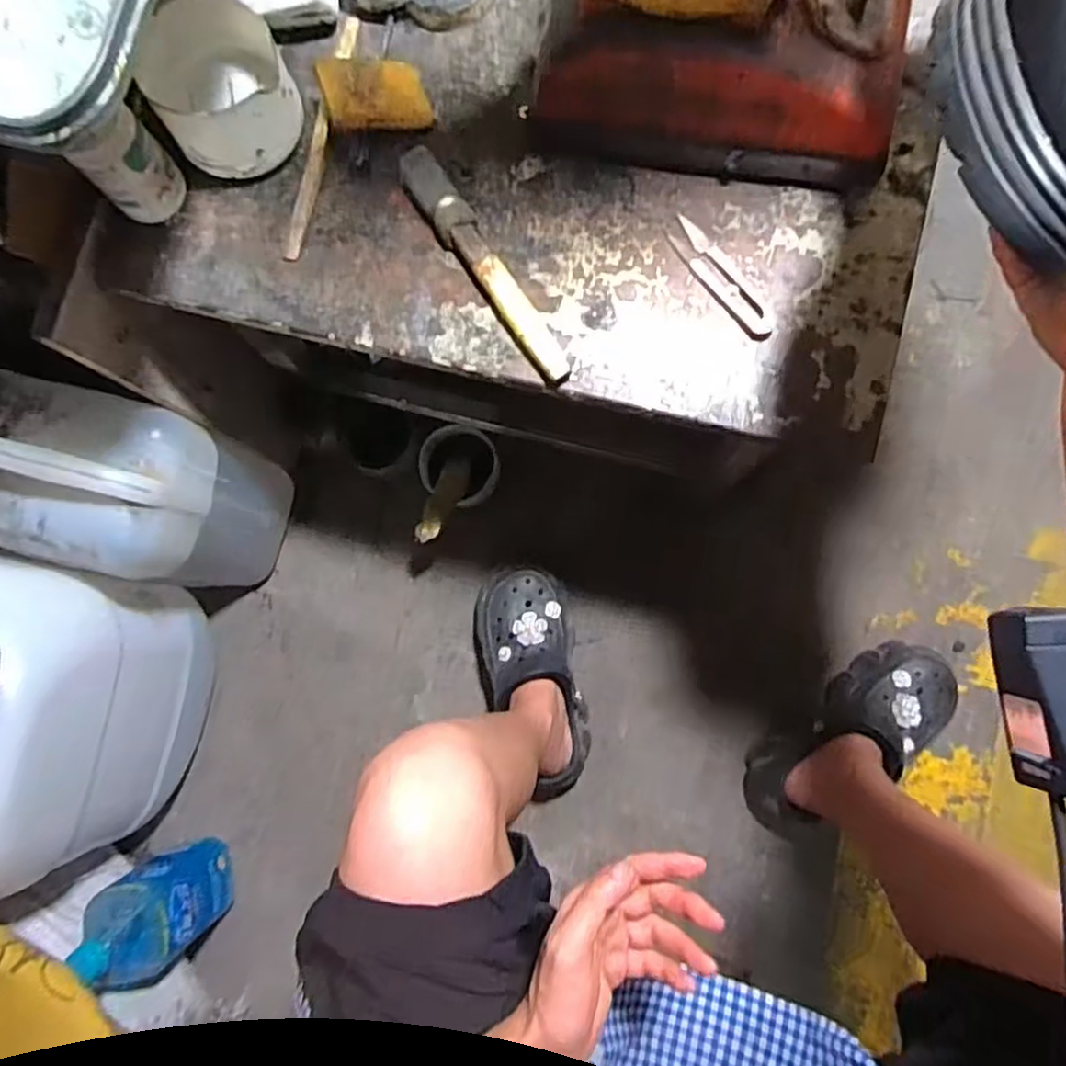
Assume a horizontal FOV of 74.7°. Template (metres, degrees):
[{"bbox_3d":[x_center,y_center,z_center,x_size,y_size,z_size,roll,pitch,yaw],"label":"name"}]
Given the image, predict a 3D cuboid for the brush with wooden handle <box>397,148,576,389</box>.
[{"bbox_3d":[-0.032,-0.181,0.477,0.028,0.019,0.188,-34,84,-2],"label":"brush with wooden handle"}]

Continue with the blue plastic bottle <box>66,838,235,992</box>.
[{"bbox_3d":[-0.379,0.386,0.715,0.083,0.213,0.102,-39,84,-2],"label":"blue plastic bottle"}]

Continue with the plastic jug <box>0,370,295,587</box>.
[{"bbox_3d":[-0.409,-0.039,0.705,0.220,0.321,0.155,15,85,4],"label":"plastic jug"}]

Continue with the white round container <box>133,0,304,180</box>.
[{"bbox_3d":[-0.211,-0.302,0.472,0.087,0.062,0.104,-34,84,-2],"label":"white round container"}]

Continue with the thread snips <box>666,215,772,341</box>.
[{"bbox_3d":[0.129,-0.174,0.478,0.022,0.004,0.099,-36,84,-2],"label":"thread snips"}]

